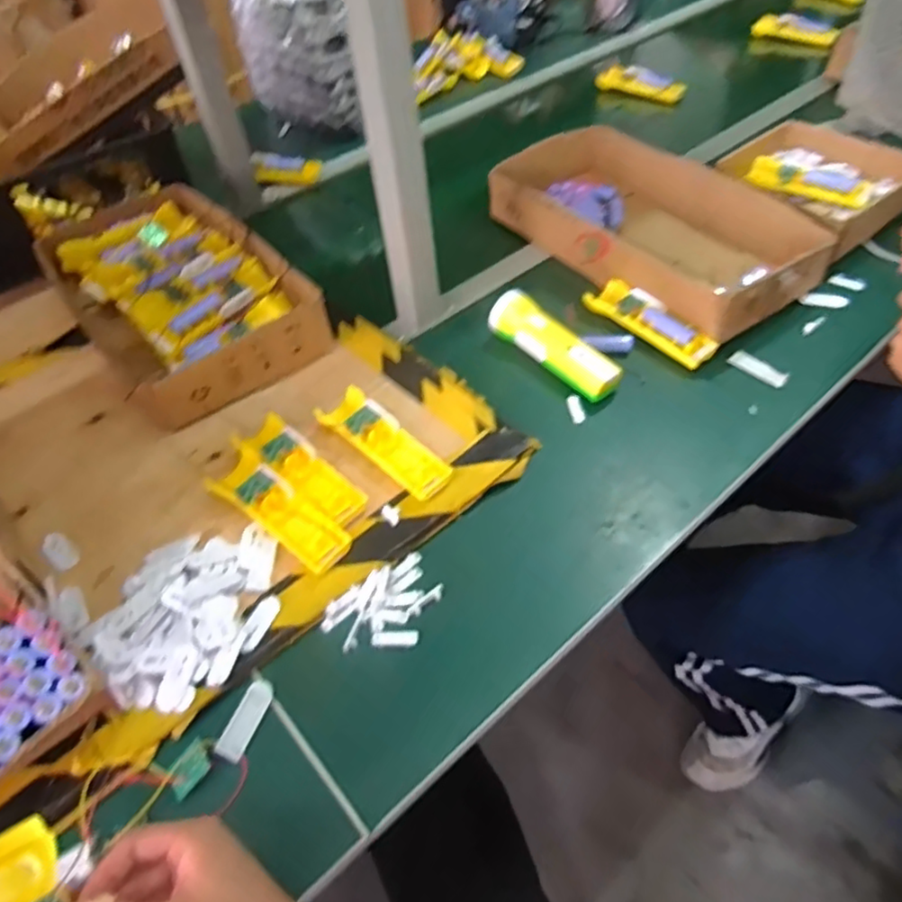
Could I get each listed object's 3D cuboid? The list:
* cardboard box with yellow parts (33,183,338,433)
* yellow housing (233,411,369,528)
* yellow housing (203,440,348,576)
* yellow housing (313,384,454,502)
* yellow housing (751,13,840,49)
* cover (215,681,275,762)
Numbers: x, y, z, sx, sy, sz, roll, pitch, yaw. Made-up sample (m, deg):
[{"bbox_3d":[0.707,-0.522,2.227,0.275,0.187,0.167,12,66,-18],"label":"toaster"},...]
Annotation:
[{"bbox_3d":[-0.347,-0.204,0.819,0.226,0.084,0.435,-33,54,-21],"label":"cardboard box with yellow parts"},{"bbox_3d":[-0.150,0.019,0.645,0.161,0.028,0.050,33,60,29],"label":"yellow housing"},{"bbox_3d":[-0.168,0.052,0.614,0.174,0.024,0.052,33,59,28],"label":"yellow housing"},{"bbox_3d":[-0.068,-0.008,0.656,0.155,0.028,0.055,35,61,30],"label":"yellow housing"},{"bbox_3d":[0.728,-0.885,1.370,0.174,0.051,0.058,25,56,24],"label":"yellow housing"},{"bbox_3d":[-0.160,0.211,0.508,0.019,0.011,0.060,15,53,18],"label":"cover"}]

